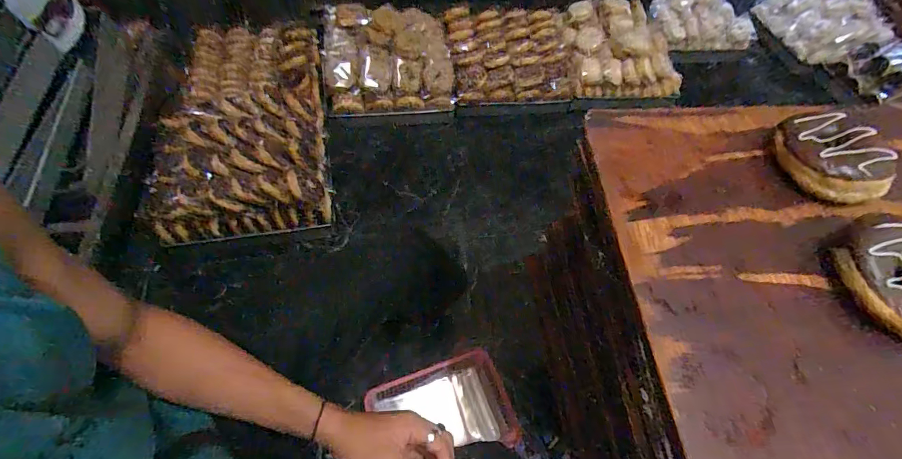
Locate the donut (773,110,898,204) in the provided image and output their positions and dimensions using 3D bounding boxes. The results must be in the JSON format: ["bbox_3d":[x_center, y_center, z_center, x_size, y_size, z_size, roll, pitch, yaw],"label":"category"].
[{"bbox_3d":[0.375,-0.076,0.411,0.080,0.034,0.094,3,56,-4],"label":"donut"}]

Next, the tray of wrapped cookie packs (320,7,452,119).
[{"bbox_3d":[-0.204,-0.557,1.326,0.390,0.144,0.360,-6,57,-9],"label":"tray of wrapped cookie packs"}]

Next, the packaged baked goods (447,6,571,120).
[{"bbox_3d":[0.193,-0.578,1.428,0.413,0.135,0.389,-1,57,-6],"label":"packaged baked goods"}]

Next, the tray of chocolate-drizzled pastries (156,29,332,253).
[{"bbox_3d":[-0.574,-0.343,1.186,0.407,0.144,0.773,-7,58,-10],"label":"tray of chocolate-drizzled pastries"}]

